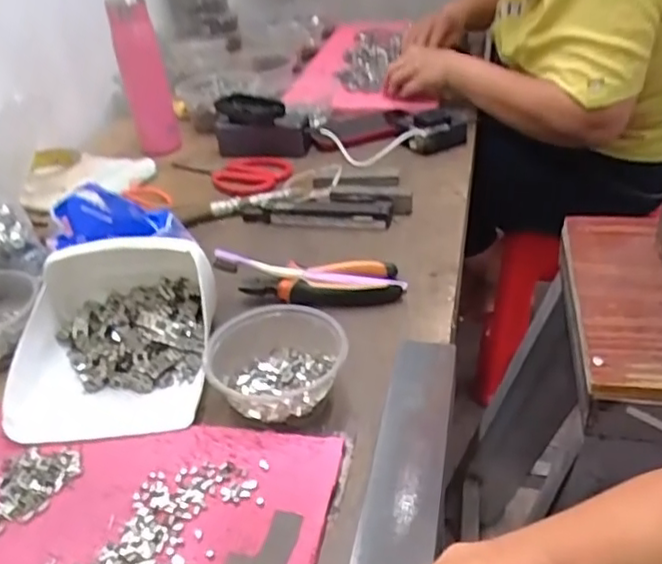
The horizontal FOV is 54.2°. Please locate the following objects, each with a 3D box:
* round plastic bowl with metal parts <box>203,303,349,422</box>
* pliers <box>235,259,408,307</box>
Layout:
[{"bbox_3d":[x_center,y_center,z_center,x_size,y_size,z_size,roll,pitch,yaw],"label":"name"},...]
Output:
[{"bbox_3d":[-0.040,0.062,0.504,0.099,0.052,0.091,-3,35,2],"label":"round plastic bowl with metal parts"},{"bbox_3d":[-0.007,0.000,0.618,0.144,0.025,0.048,-4,35,0],"label":"pliers"}]

